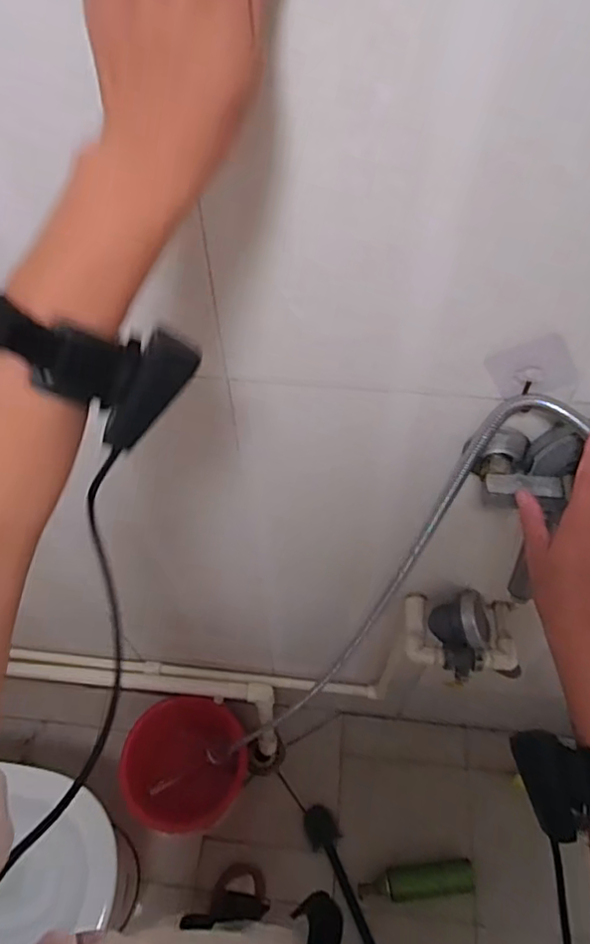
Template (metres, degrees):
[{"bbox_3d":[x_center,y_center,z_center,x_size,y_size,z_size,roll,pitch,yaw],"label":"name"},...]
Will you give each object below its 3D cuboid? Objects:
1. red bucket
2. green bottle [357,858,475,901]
[{"bbox_3d":[-0.240,0.654,1.331,0.246,0.180,0.271,37,64,23],"label":"red bucket"},{"bbox_3d":[0.268,0.919,1.350,0.258,0.071,0.070,-6,56,-3],"label":"green bottle"}]

